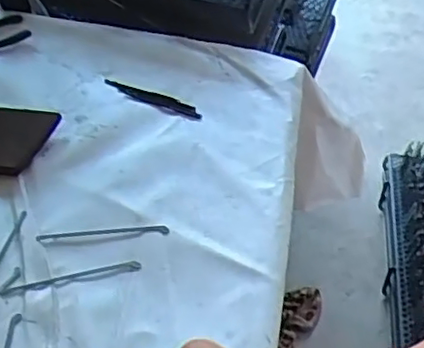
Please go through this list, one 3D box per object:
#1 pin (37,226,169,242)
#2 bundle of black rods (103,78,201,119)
[{"bbox_3d":[-0.094,0.051,0.555,0.111,0.004,0.009,-3,42,-4],"label":"pin"},{"bbox_3d":[-0.064,-0.082,0.702,0.122,0.006,0.025,21,46,21],"label":"bundle of black rods"}]

